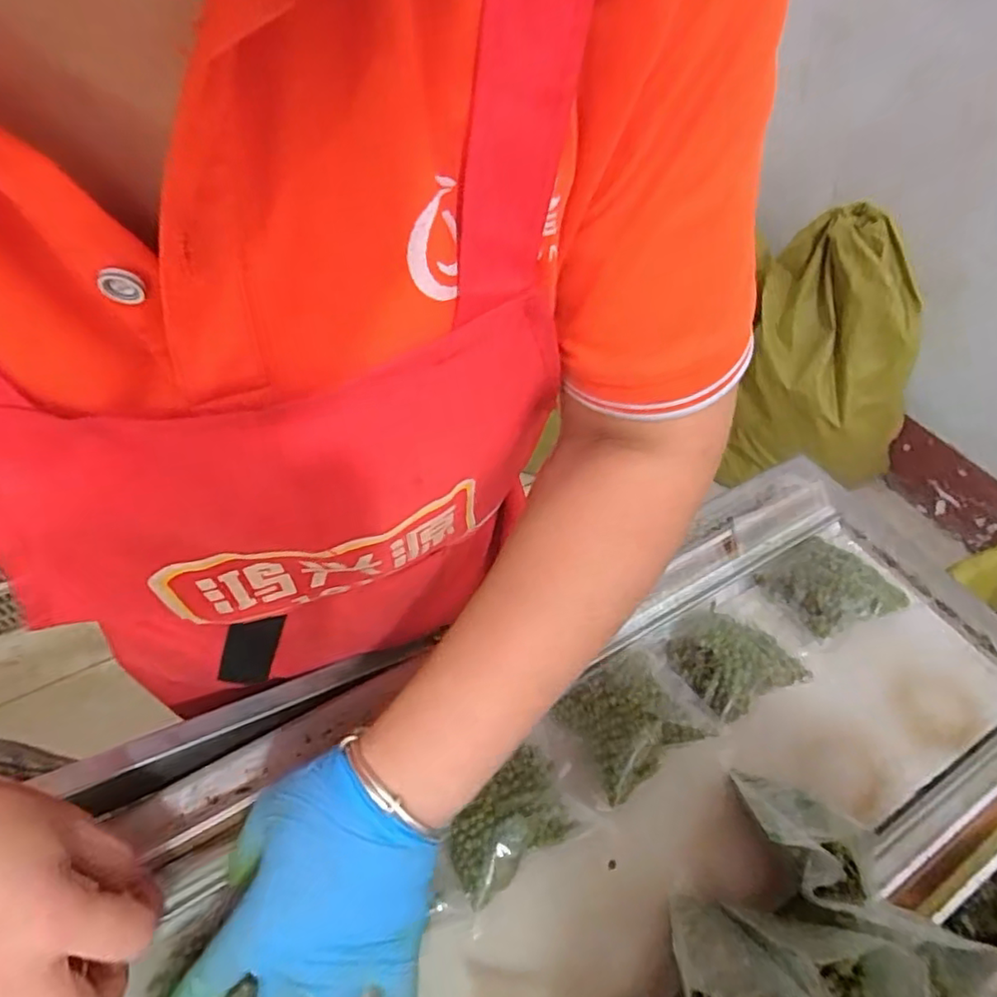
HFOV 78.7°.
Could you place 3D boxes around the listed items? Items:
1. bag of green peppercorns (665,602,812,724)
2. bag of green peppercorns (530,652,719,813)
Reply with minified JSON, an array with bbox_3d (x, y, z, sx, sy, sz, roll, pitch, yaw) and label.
[{"bbox_3d":[0.154,0.108,0.417,0.077,0.027,0.075,-22,55,-18],"label":"bag of green peppercorns"},{"bbox_3d":[0.076,0.145,0.388,0.098,0.040,0.069,-25,56,-20],"label":"bag of green peppercorns"}]

